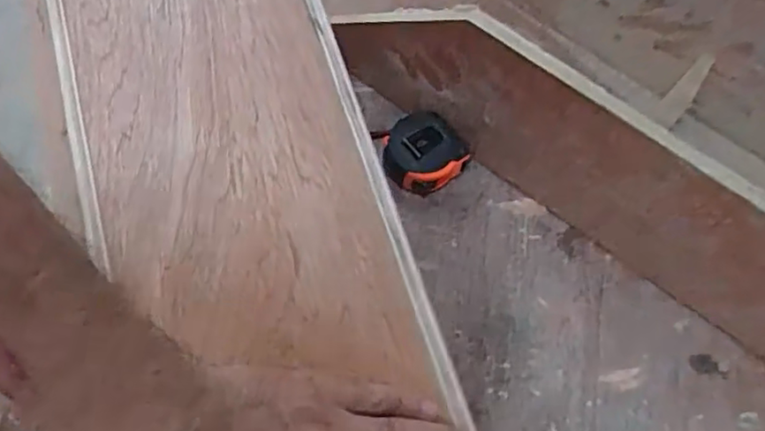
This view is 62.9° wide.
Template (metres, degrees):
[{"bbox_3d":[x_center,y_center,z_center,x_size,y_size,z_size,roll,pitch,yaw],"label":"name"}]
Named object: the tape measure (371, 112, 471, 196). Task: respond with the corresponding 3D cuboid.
[{"bbox_3d":[0.035,-0.058,0.566,0.074,0.048,0.068,-11,68,-7],"label":"tape measure"}]

